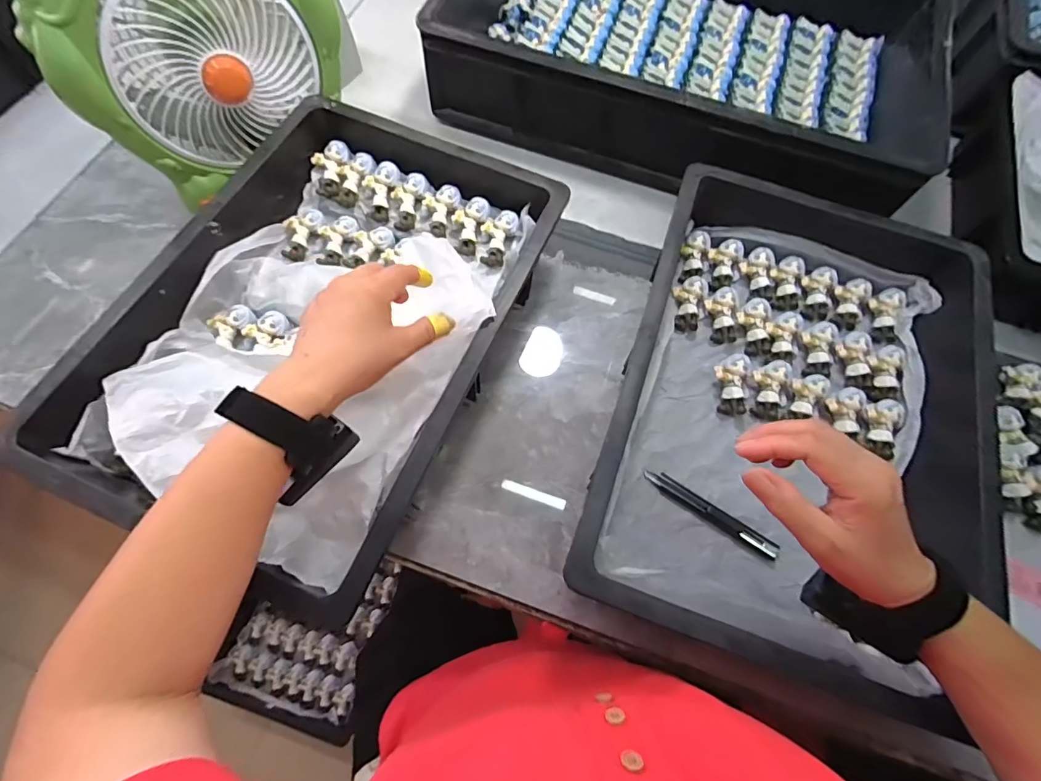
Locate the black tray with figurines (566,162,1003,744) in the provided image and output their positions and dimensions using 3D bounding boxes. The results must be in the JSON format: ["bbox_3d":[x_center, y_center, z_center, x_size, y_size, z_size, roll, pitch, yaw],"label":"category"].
[{"bbox_3d":[0.246,0.005,0.449,0.288,0.103,0.459,19,69,5],"label":"black tray with figurines"}]

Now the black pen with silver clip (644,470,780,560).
[{"bbox_3d":[0.179,0.114,0.444,0.131,0.012,0.018,33,71,11],"label":"black pen with silver clip"}]

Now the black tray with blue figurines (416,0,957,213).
[{"bbox_3d":[0.199,-0.469,0.627,0.606,0.126,0.402,22,69,7],"label":"black tray with blue figurines"}]

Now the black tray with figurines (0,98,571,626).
[{"bbox_3d":[-0.180,-0.071,0.455,0.321,0.099,0.449,20,69,6],"label":"black tray with figurines"}]

